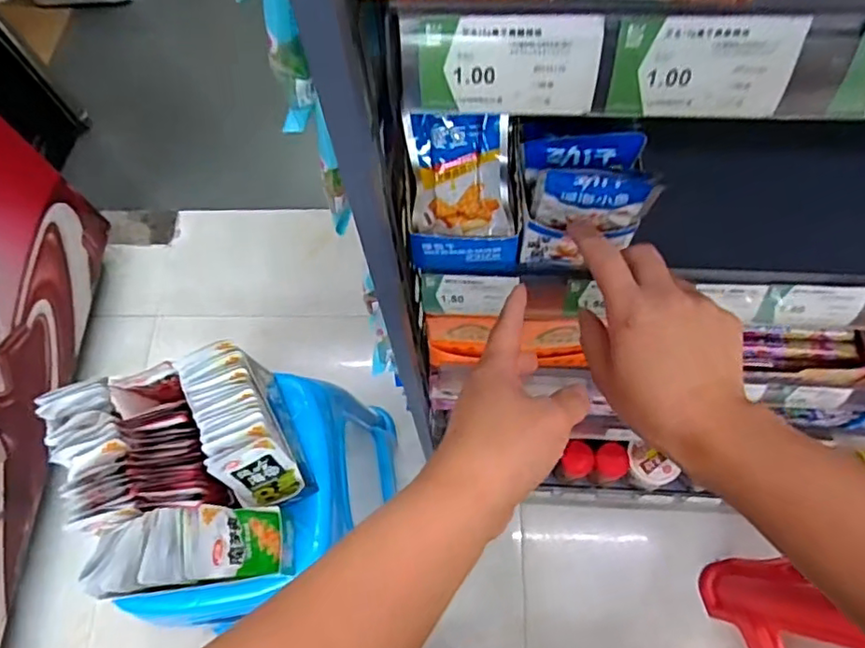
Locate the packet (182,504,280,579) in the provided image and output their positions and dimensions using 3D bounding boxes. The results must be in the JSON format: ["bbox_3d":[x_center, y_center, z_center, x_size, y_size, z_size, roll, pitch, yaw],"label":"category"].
[{"bbox_3d":[-0.203,0.228,0.629,0.016,0.123,0.071,-24,62,22],"label":"packet"}]

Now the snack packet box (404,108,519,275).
[{"bbox_3d":[0.023,-0.082,0.416,0.081,0.068,0.068,-1,68,2],"label":"snack packet box"}]

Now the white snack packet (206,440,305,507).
[{"bbox_3d":[-0.188,0.167,0.656,0.069,0.109,0.014,-23,49,-6],"label":"white snack packet"}]

